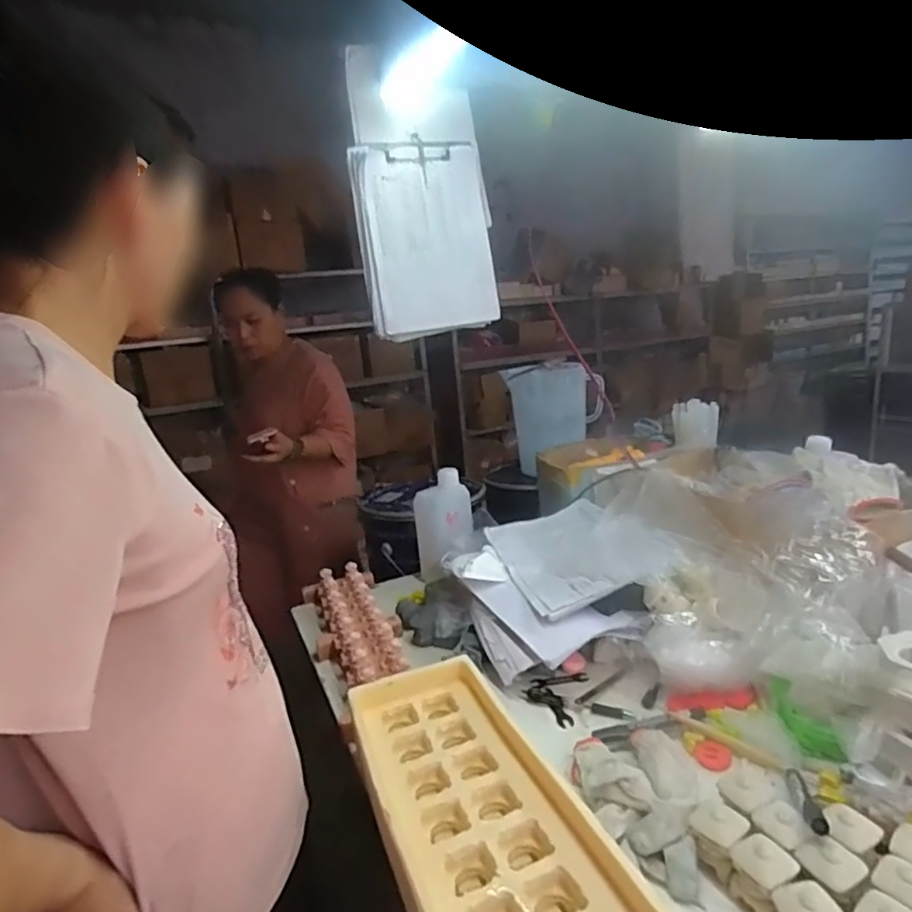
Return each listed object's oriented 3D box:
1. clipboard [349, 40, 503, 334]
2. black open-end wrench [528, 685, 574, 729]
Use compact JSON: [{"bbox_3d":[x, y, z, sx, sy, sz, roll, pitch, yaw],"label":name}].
[{"bbox_3d":[-0.055,-0.429,1.003,0.230,0.422,0.032,-11,14,-19],"label":"clipboard"},{"bbox_3d":[0.124,0.319,0.761,0.029,0.012,0.081,-13,15,-28],"label":"black open-end wrench"}]

